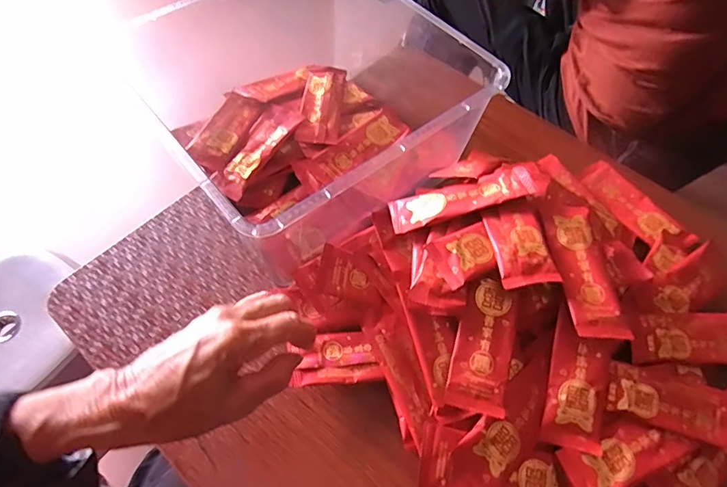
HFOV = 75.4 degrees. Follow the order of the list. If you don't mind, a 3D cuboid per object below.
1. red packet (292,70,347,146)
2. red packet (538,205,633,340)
[{"bbox_3d":[-0.049,-0.168,0.570,0.047,0.010,0.130,5,59,1],"label":"red packet"},{"bbox_3d":[0.191,0.019,0.412,0.046,0.011,0.133,-2,59,-3],"label":"red packet"}]

